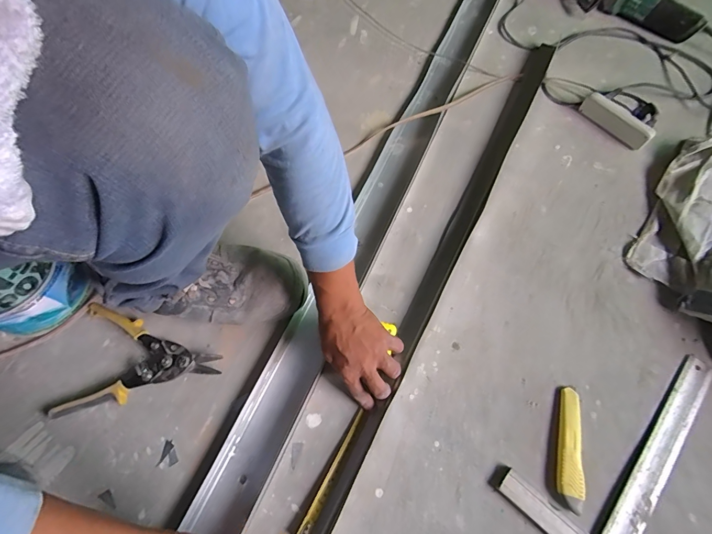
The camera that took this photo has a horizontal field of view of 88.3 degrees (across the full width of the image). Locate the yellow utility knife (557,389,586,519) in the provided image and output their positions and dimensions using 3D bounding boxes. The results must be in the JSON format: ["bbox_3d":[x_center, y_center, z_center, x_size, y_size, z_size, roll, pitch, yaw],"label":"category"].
[{"bbox_3d":[0.292,0.245,0.503,0.031,0.016,0.152,9,66,4],"label":"yellow utility knife"}]

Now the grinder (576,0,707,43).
[{"bbox_3d":[0.705,-0.690,0.939,0.350,0.118,0.168,38,71,15],"label":"grinder"}]

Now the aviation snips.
[{"bbox_3d":[-0.311,0.138,0.542,0.214,0.024,0.154,1,66,0],"label":"aviation snips"}]

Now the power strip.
[{"bbox_3d":[0.542,-0.304,0.769,0.034,0.048,0.150,-39,72,-16],"label":"power strip"}]

